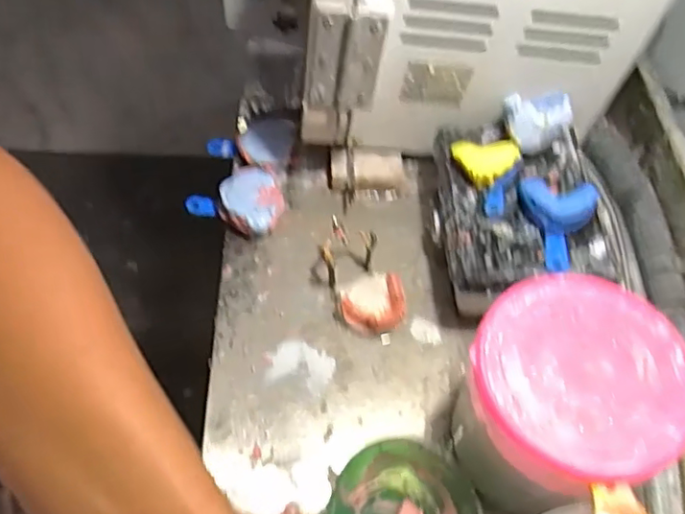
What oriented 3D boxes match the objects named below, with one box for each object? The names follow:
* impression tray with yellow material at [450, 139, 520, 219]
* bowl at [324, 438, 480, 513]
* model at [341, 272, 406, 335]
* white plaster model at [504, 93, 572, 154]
[{"bbox_3d":[0.146,-0.088,0.632,0.069,0.030,0.078,14,57,7],"label":"impression tray with yellow material"},{"bbox_3d":[0.047,0.225,0.502,0.118,0.075,0.126,22,59,12],"label":"bowl"},{"bbox_3d":[0.032,0.046,0.642,0.065,0.028,0.072,-1,57,-3],"label":"model"},{"bbox_3d":[0.206,-0.147,0.648,0.068,0.045,0.053,-12,58,-10],"label":"white plaster model"}]

